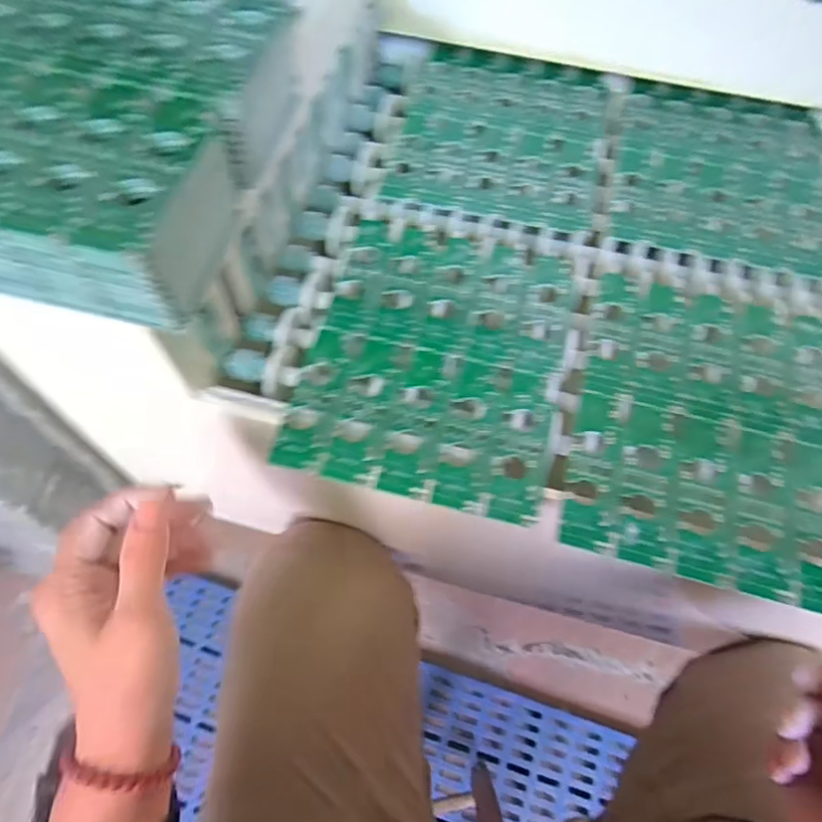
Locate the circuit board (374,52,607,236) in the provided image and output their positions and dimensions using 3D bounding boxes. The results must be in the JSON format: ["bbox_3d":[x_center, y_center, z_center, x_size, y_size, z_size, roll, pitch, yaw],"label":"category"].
[{"bbox_3d":[0.079,-0.243,0.525,0.168,0.011,0.199,12,62,4],"label":"circuit board"}]

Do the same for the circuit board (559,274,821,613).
[{"bbox_3d":[0.195,0.002,0.392,0.167,0.008,0.216,14,63,5],"label":"circuit board"}]

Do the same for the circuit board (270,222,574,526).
[{"bbox_3d":[0.018,-0.042,0.411,0.165,0.005,0.208,13,63,5],"label":"circuit board"}]

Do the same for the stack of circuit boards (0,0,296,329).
[{"bbox_3d":[-0.170,-0.155,0.331,0.162,0.056,0.208,13,61,6],"label":"stack of circuit boards"}]

